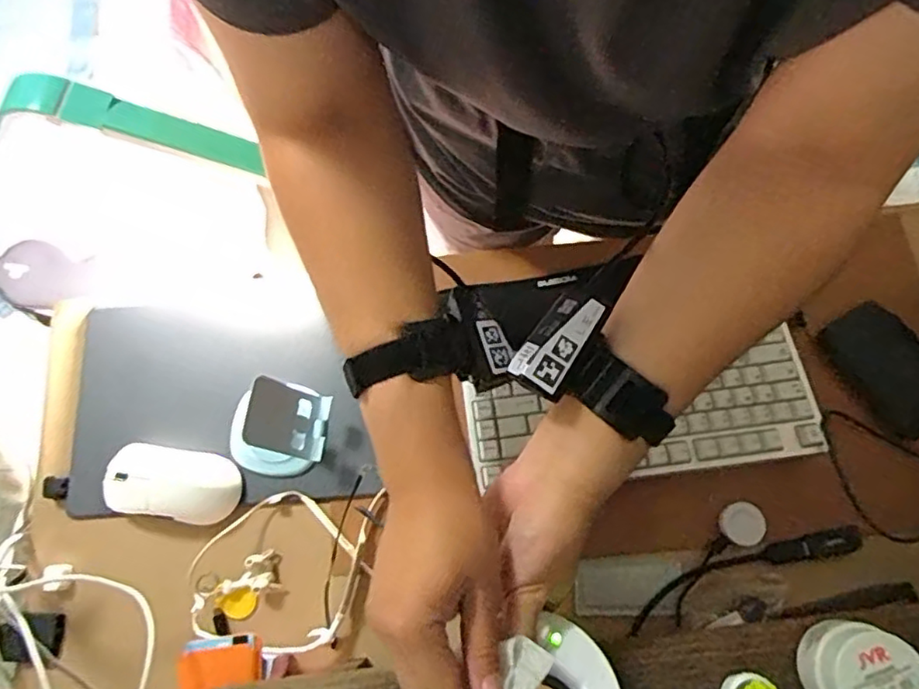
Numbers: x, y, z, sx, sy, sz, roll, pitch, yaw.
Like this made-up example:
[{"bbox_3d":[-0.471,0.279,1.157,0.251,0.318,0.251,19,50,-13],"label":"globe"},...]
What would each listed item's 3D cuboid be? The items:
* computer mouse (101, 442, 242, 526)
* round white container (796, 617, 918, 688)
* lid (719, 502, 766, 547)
[{"bbox_3d":[-0.258,0.125,0.566,0.115,0.031,0.063,8,72,4],"label":"computer mouse"},{"bbox_3d":[0.261,0.216,0.409,0.057,0.053,0.057,0,72,1],"label":"round white container"},{"bbox_3d":[0.250,0.158,0.552,0.036,0.011,0.035,0,72,1],"label":"lid"}]

